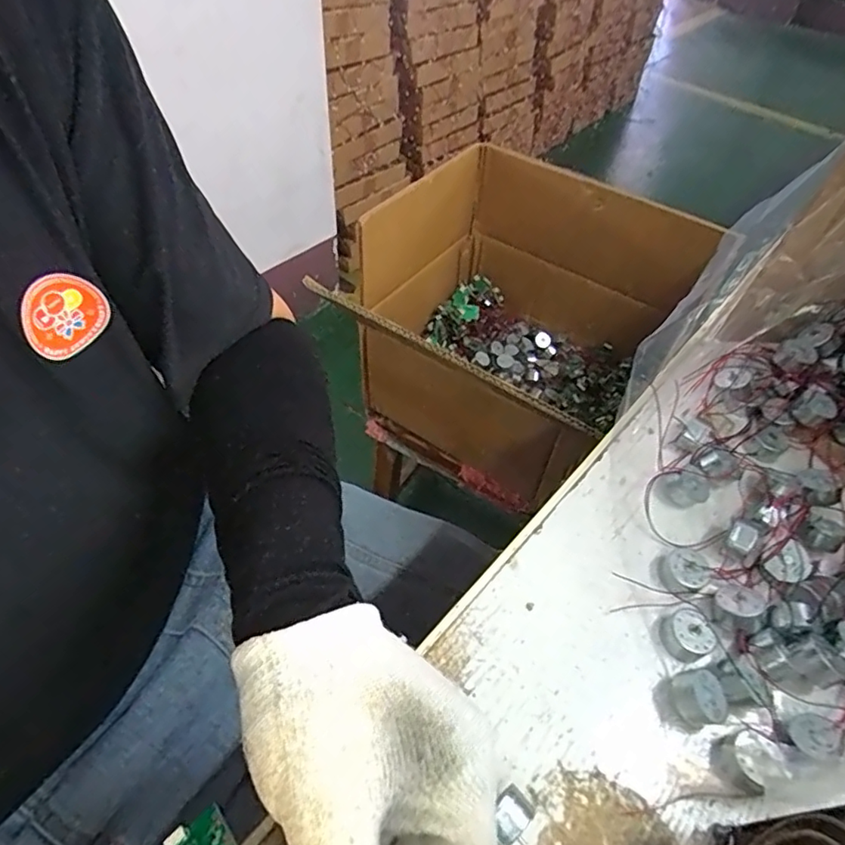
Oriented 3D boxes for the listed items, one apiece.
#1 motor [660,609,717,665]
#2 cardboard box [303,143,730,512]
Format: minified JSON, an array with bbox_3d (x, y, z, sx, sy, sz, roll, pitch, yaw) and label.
[{"bbox_3d":[0.138,0.111,0.289,0.020,0.015,0.023,-10,52,-13],"label":"motor"},{"bbox_3d":[0.120,-0.141,0.738,0.357,0.276,0.280,36,57,24],"label":"cardboard box"}]

